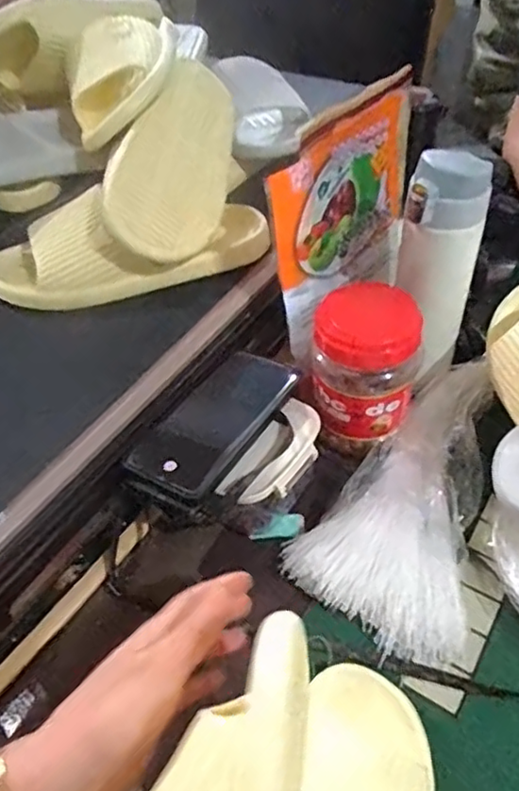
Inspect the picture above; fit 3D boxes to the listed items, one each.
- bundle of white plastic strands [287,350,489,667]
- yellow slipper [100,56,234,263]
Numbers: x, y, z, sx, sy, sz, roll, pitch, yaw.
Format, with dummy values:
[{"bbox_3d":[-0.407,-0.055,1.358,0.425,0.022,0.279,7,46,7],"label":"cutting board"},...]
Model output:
[{"bbox_3d":[0.149,0.078,0.512,0.132,0.049,0.262,31,56,28],"label":"bundle of white plastic strands"},{"bbox_3d":[-0.088,-0.223,0.616,0.075,0.107,0.273,-30,37,40],"label":"yellow slipper"}]

